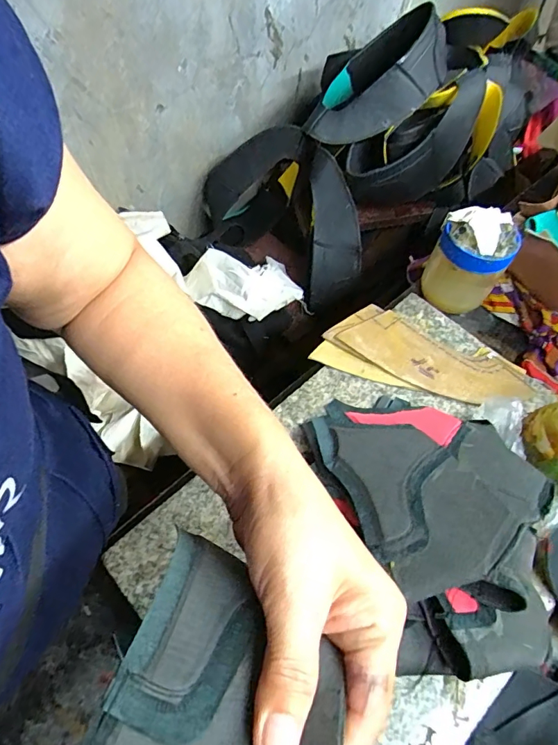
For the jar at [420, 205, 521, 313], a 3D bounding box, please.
[{"bbox_3d":[0.201,-0.120,0.474,0.075,0.090,0.072,24,63,13],"label":"jar"}]

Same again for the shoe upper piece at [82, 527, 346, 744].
[{"bbox_3d":[-0.018,0.121,0.180,0.086,0.038,0.091,13,61,7],"label":"shoe upper piece"}]

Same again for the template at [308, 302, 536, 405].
[{"bbox_3d":[0.144,-0.017,0.451,0.199,0.011,0.083,18,61,10],"label":"template"}]

